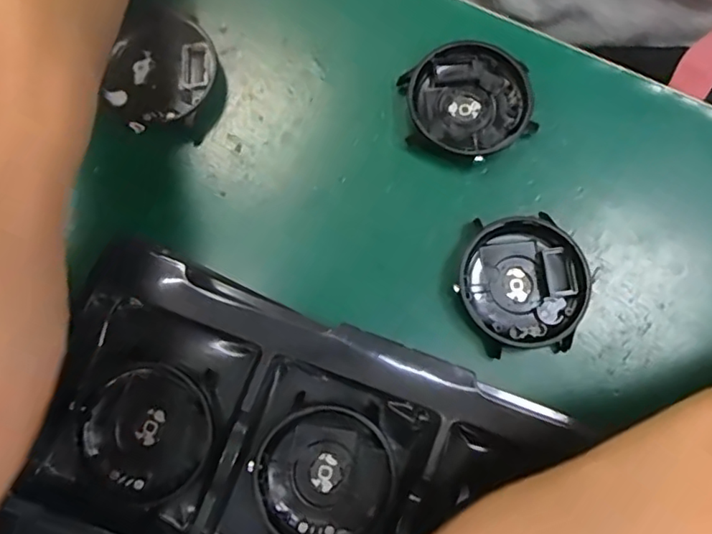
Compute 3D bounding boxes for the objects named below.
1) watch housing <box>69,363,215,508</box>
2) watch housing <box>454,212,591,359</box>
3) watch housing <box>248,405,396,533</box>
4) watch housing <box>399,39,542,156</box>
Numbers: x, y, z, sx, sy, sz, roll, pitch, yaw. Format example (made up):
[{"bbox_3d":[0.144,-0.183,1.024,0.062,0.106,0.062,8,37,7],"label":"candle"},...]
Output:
[{"bbox_3d":[-0.070,0.053,0.184,0.045,0.010,0.044,0,79,0],"label":"watch housing"},{"bbox_3d":[0.058,0.007,0.200,0.043,0.011,0.048,-6,79,-1],"label":"watch housing"},{"bbox_3d":[-0.010,0.068,0.183,0.043,0.010,0.043,0,79,0],"label":"watch housing"},{"bbox_3d":[0.043,-0.062,0.213,0.043,0.010,0.043,-30,81,-5],"label":"watch housing"}]

